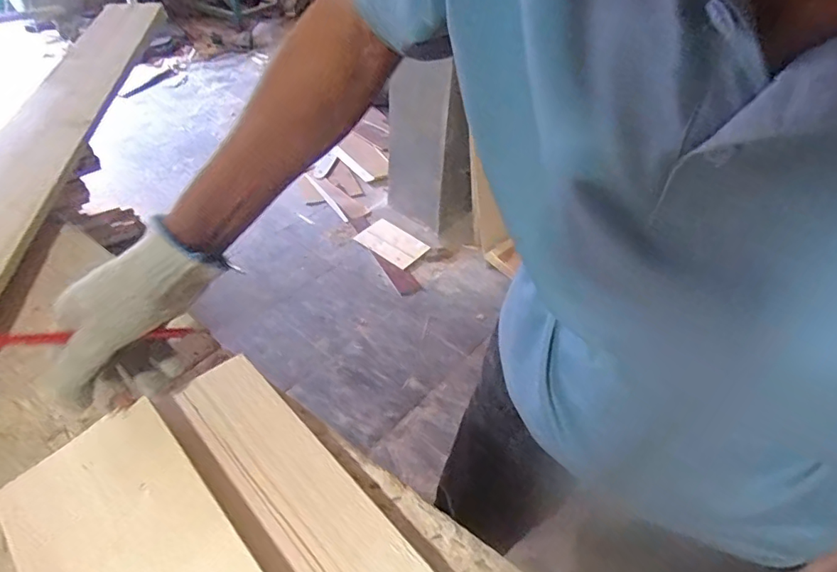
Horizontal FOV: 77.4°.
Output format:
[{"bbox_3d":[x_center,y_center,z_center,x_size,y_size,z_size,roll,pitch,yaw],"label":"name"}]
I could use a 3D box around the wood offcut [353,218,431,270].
[{"bbox_3d":[-0.102,-0.160,1.935,0.244,0.017,0.148,36,65,20],"label":"wood offcut"}]

